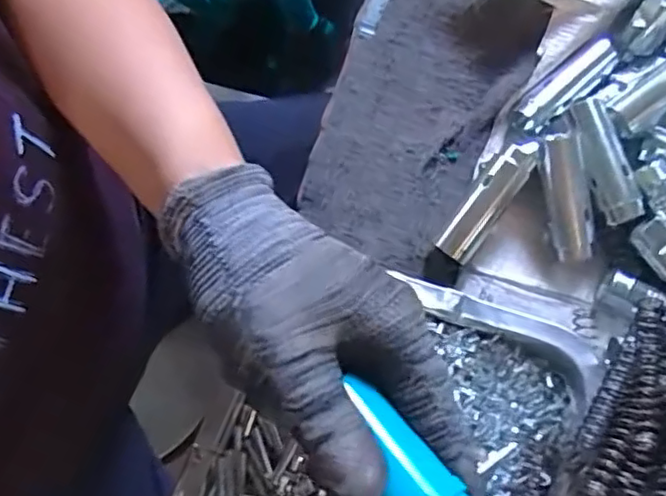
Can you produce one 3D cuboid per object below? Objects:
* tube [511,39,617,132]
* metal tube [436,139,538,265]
[{"bbox_3d":[0.137,-0.096,0.375,0.071,0.017,0.019,-39,77,-9],"label":"tube"},{"bbox_3d":[0.086,-0.026,0.347,0.018,0.015,0.074,36,97,10],"label":"metal tube"}]

